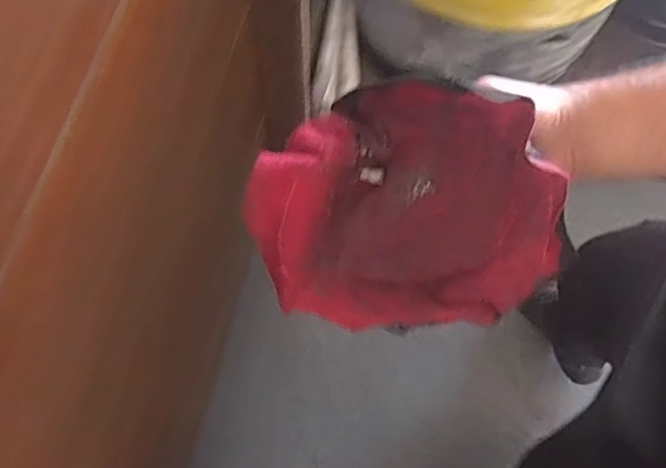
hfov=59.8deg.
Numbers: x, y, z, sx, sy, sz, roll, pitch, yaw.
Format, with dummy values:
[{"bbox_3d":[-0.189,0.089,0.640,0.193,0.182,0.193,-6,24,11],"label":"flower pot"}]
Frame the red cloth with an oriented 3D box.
[{"bbox_3d":[0.043,-0.007,0.335,0.164,0.040,0.146,-9,114,8],"label":"red cloth"}]

